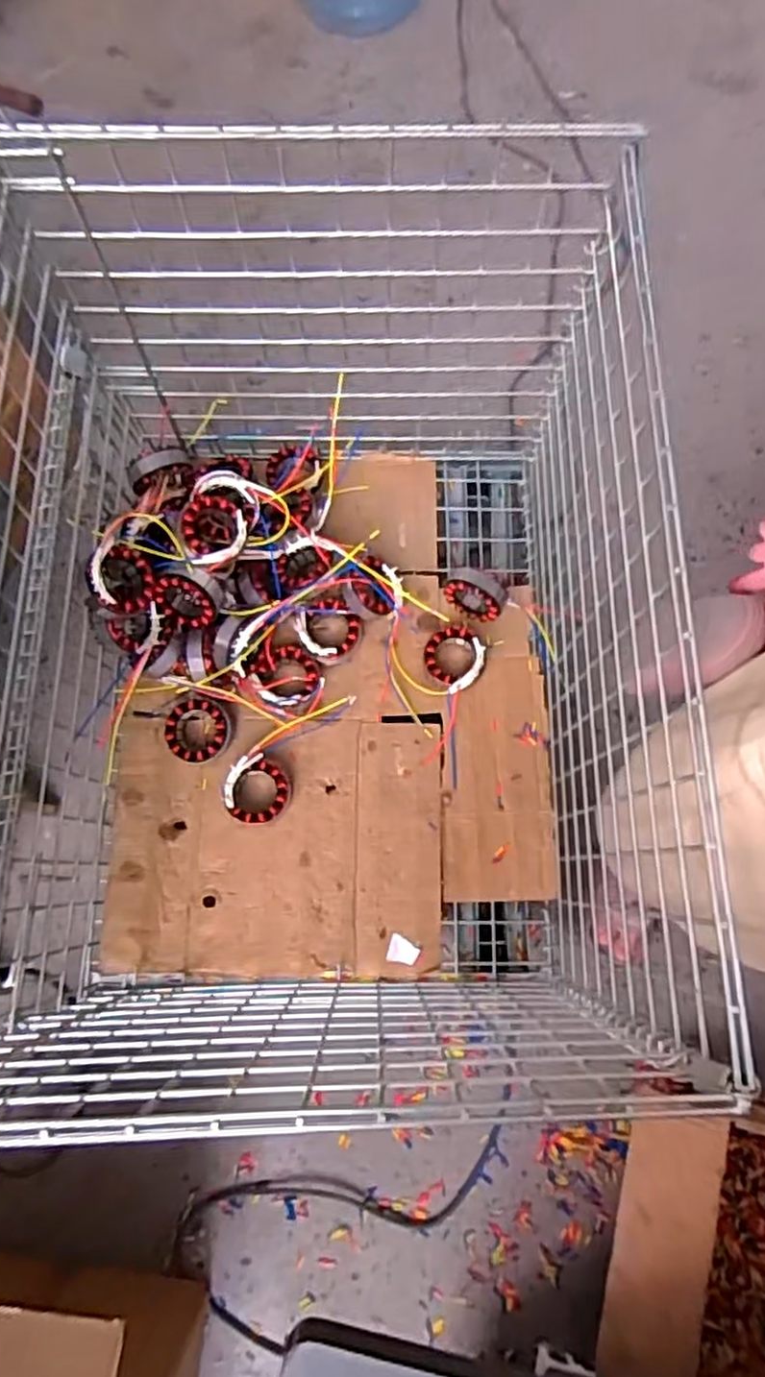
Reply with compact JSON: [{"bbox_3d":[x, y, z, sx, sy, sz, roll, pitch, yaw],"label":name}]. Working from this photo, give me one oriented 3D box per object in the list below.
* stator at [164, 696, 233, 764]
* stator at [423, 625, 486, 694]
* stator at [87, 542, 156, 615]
[{"bbox_3d":[-0.249,0.057,0.971,0.095,0.031,0.084,8,77,1],"label":"stator"},{"bbox_3d":[0.098,-0.044,0.996,0.084,0.033,0.096,23,77,4],"label":"stator"},{"bbox_3d":[-0.318,-0.134,0.874,0.023,0.086,0.086,-7,91,34],"label":"stator"}]

